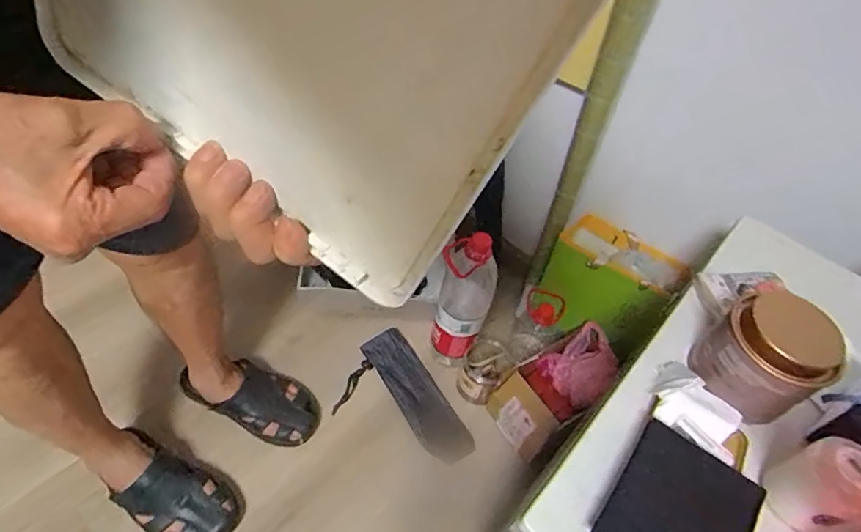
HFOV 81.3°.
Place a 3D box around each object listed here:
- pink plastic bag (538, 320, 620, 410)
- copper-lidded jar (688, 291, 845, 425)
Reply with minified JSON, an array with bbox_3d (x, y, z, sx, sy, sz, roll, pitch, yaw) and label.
[{"bbox_3d":[0.255,0.165,0.836,0.118,0.057,0.102,-28,58,-26],"label":"pink plastic bag"},{"bbox_3d":[0.292,0.072,0.430,0.083,0.082,0.084,3,50,-4],"label":"copper-lidded jar"}]

